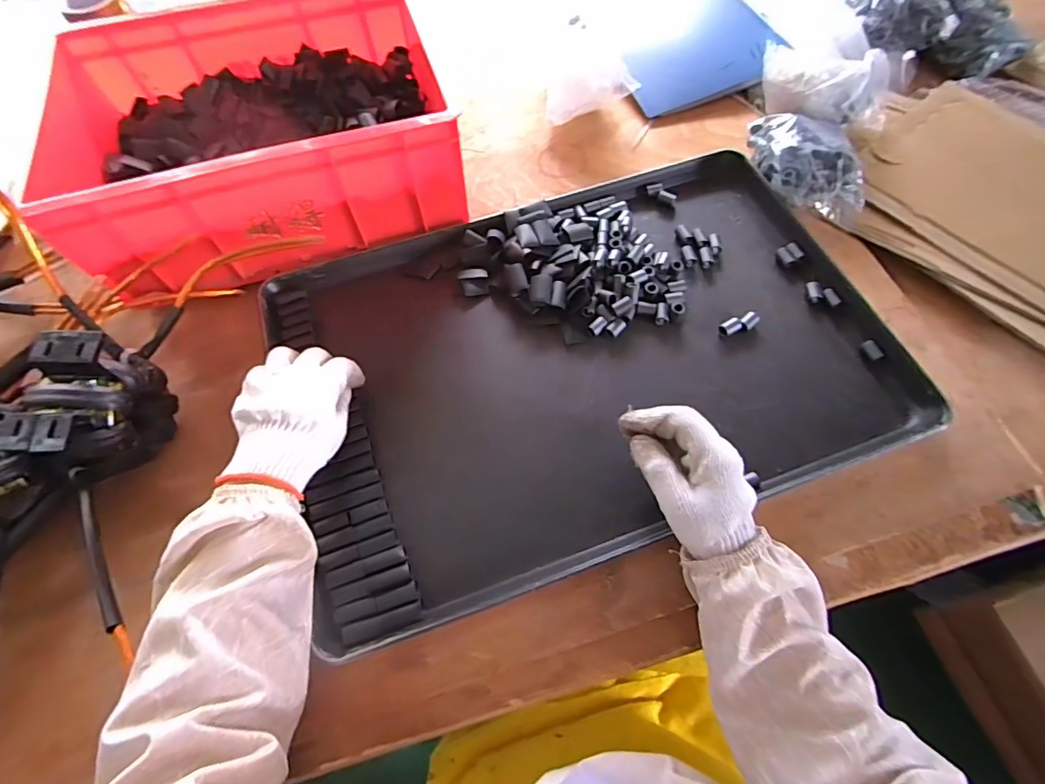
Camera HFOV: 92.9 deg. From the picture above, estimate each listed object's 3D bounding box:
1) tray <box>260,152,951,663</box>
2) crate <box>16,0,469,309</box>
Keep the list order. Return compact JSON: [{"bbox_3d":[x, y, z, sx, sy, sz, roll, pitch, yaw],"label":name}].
[{"bbox_3d":[0.065,-0.047,0.517,0.580,0.040,0.392,-18,65,-8],"label":"tray"},{"bbox_3d":[-0.286,-0.288,0.568,0.387,0.143,0.320,-17,65,-7],"label":"crate"}]

